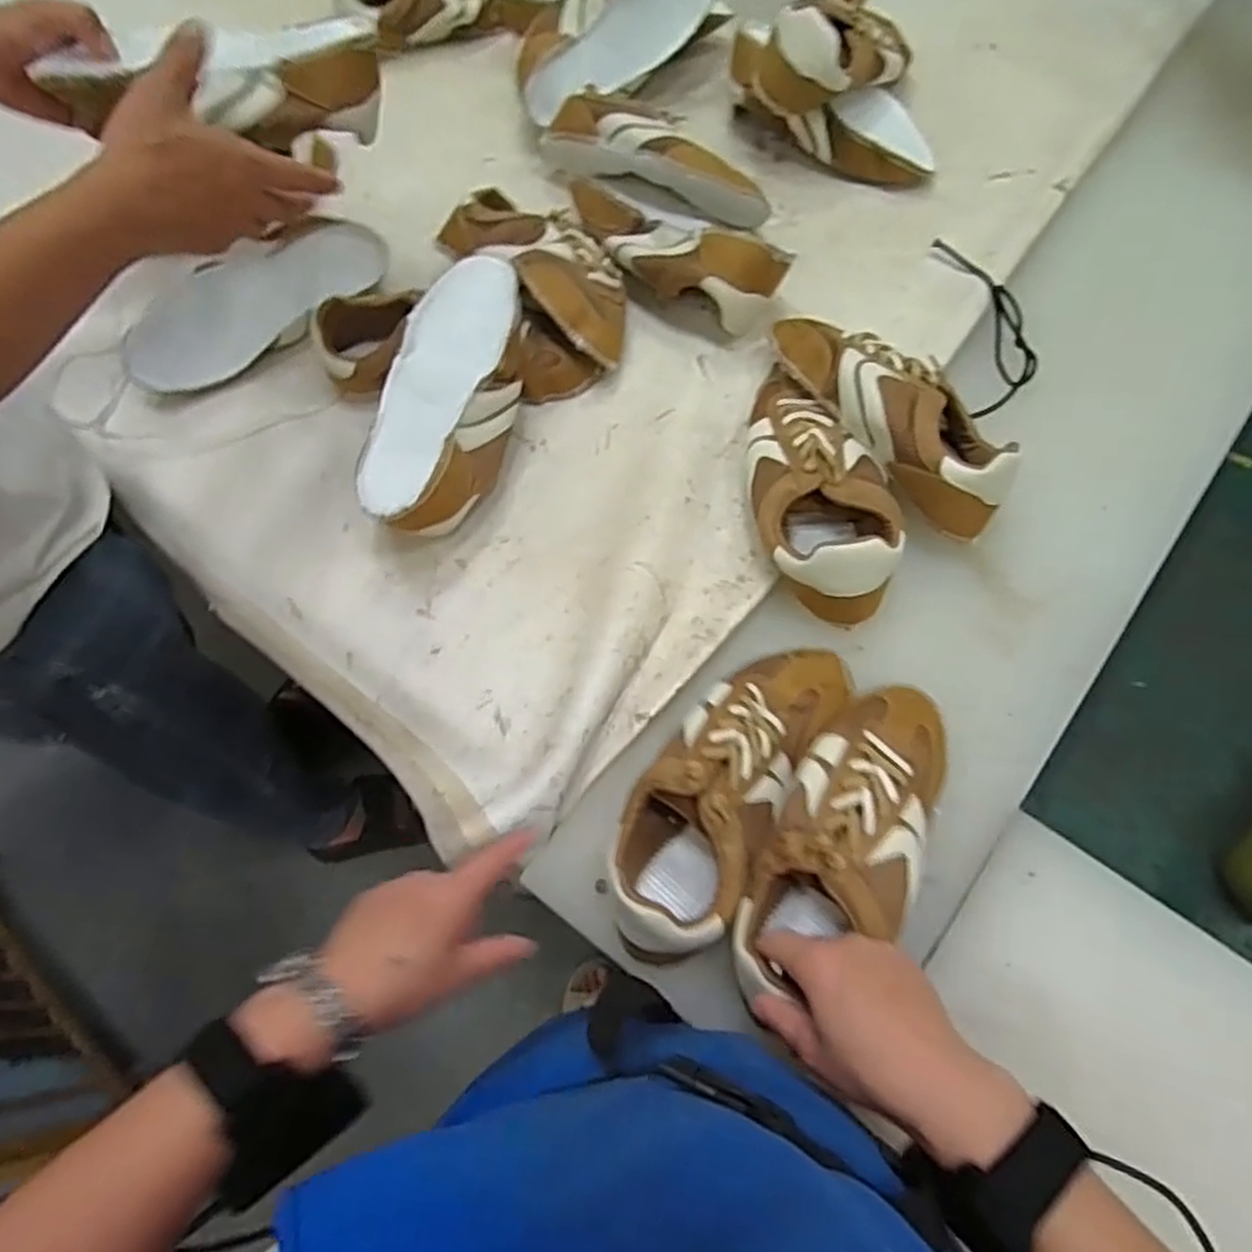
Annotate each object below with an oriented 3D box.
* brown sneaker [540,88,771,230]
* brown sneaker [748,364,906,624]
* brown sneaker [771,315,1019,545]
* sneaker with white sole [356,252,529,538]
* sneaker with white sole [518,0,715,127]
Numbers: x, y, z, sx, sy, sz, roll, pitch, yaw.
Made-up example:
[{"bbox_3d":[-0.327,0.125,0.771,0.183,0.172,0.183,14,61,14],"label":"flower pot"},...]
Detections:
[{"bbox_3d":[0.037,-0.458,0.777,0.245,0.068,0.083,32,72,16],"label":"brown sneaker"},{"bbox_3d":[0.149,-0.110,0.612,0.103,0.069,0.208,-1,66,3],"label":"brown sneaker"},{"bbox_3d":[0.207,-0.173,0.629,0.093,0.080,0.234,-34,68,-11],"label":"brown sneaker"},{"bbox_3d":[-0.140,-0.181,0.654,0.095,0.085,0.247,10,67,8],"label":"sneaker with white sole"},{"bbox_3d":[-0.004,-0.612,0.811,0.249,0.079,0.085,-34,68,4],"label":"sneaker with white sole"}]

